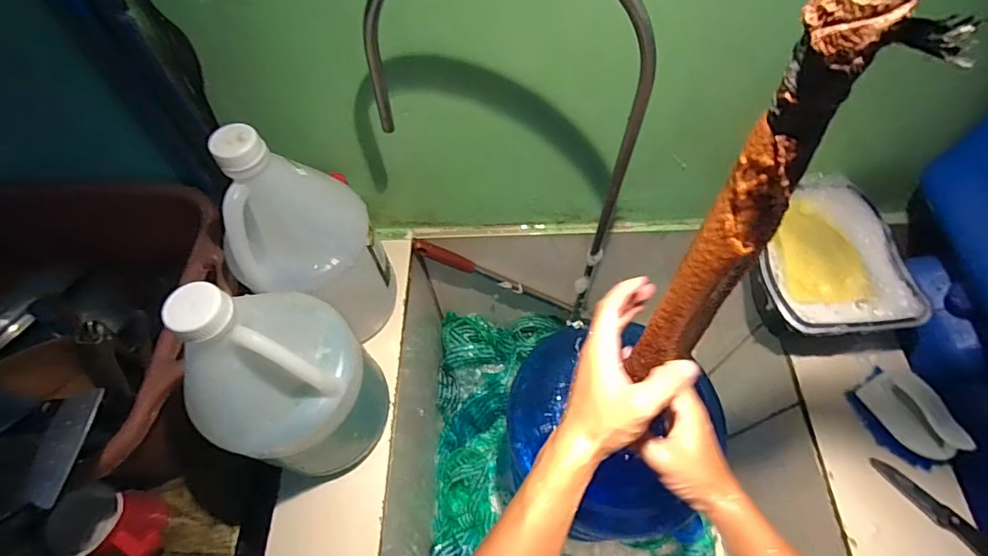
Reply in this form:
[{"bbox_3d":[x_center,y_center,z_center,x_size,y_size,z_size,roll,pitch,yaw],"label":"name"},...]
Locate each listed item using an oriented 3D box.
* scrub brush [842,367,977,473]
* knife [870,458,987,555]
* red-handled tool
[{"bbox_3d":[0.449,0.148,0.520,0.061,0.064,0.105,-16,61,-7],"label":"scrub brush"},{"bbox_3d":[0.477,0.257,0.492,0.022,0.009,0.174,-38,65,-17],"label":"knife"},{"bbox_3d":[0.005,0.004,0.778,0.304,0.028,0.015,23,56,-28],"label":"red-handled tool"}]

